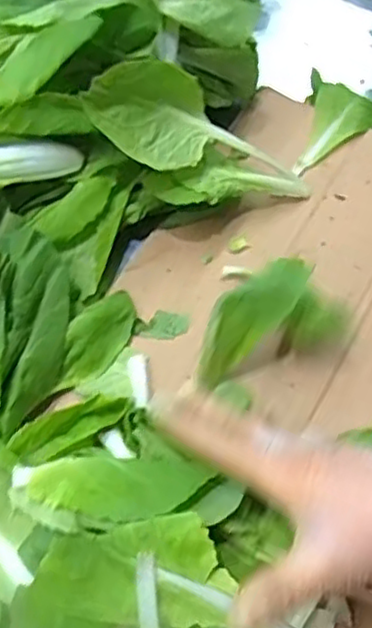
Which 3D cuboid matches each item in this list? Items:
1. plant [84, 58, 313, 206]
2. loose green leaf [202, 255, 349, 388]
[{"bbox_3d":[0.008,-0.108,0.477,0.170,0.044,0.068,23,60,-32],"label":"plant"},{"bbox_3d":[0.049,0.006,0.438,0.095,0.074,0.042,-19,66,-9],"label":"loose green leaf"}]

